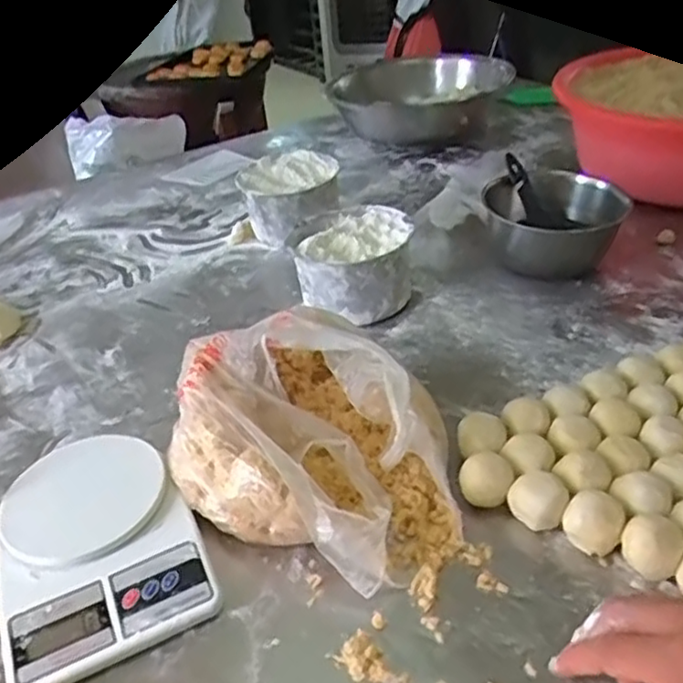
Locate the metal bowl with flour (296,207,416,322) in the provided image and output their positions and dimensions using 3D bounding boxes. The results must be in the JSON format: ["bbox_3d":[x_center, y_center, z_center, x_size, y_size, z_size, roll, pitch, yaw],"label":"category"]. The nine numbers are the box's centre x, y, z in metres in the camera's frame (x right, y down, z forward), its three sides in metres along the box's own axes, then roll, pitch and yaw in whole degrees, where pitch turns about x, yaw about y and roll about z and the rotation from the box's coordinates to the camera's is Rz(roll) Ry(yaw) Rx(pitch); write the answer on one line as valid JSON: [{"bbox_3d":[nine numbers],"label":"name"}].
[{"bbox_3d":[0.022,-0.092,0.834,0.121,0.092,0.139,6,36,16],"label":"metal bowl with flour"}]

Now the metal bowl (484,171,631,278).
[{"bbox_3d":[0.268,-0.153,0.880,0.178,0.088,0.203,15,39,27],"label":"metal bowl"}]

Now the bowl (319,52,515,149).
[{"bbox_3d":[0.148,-0.498,1.394,0.339,0.109,0.336,-4,34,3],"label":"bowl"}]

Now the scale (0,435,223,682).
[{"bbox_3d":[-0.199,0.163,0.544,0.149,0.042,0.202,-20,37,-20],"label":"scale"}]

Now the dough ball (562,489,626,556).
[{"bbox_3d":[0.192,0.138,0.513,0.042,0.044,0.033,15,39,27],"label":"dough ball"}]

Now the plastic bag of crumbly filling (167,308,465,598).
[{"bbox_3d":[-0.017,0.076,0.568,0.240,0.121,0.183,14,39,26],"label":"plastic bag of crumbly filling"}]

